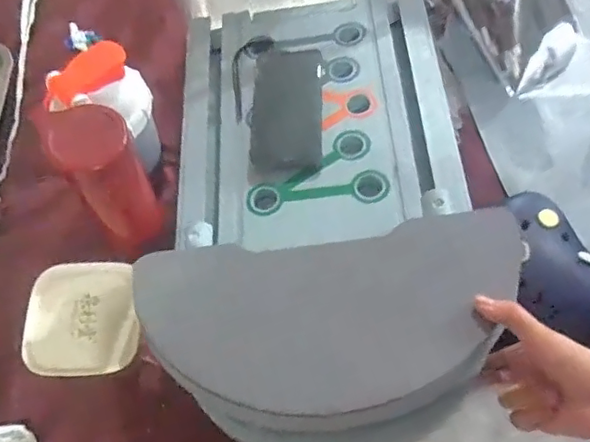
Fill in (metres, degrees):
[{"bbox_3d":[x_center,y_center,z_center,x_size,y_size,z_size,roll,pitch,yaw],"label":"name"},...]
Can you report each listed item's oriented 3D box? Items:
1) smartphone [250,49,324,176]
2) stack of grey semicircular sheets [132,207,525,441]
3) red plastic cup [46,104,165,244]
[{"bbox_3d":[-0.008,-0.123,0.624,0.077,0.015,0.158,1,63,0],"label":"smartphone"},{"bbox_3d":[0.034,0.104,0.486,0.312,0.026,0.188,-8,87,3],"label":"stack of grey semicircular sheets"},{"bbox_3d":[-0.166,-0.038,0.519,0.058,0.145,0.057,0,63,0],"label":"red plastic cup"}]

